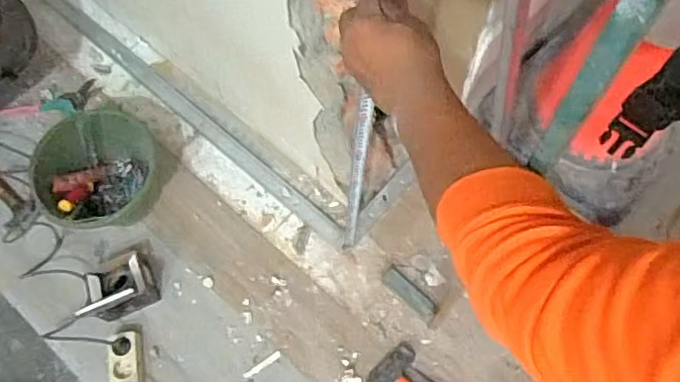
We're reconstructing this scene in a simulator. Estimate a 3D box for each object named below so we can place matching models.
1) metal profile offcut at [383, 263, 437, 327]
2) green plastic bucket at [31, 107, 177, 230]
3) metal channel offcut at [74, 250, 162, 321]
[{"bbox_3d":[0.145,0.211,1.222,0.139,0.007,0.044,42,75,17],"label":"metal profile offcut"},{"bbox_3d":[-0.498,-0.043,1.254,0.262,0.170,0.213,-40,72,-13],"label":"green plastic bucket"},{"bbox_3d":[-0.441,0.178,1.171,0.129,0.141,0.136,-16,68,-4],"label":"metal channel offcut"}]

